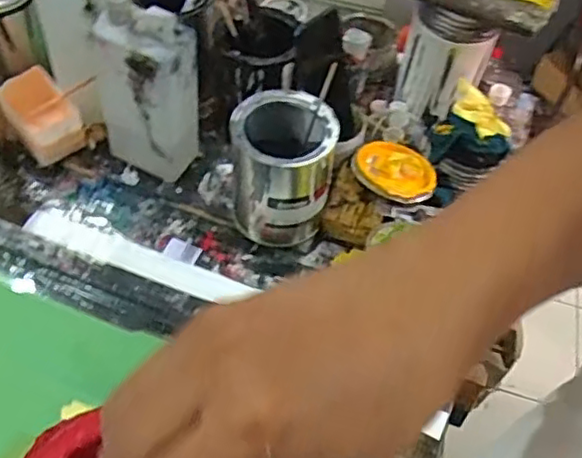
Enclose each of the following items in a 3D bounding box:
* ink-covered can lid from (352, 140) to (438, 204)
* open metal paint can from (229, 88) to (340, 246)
[{"bbox_3d":[0.126,-0.075,0.791,0.098,0.016,0.103,2,53,-3],"label":"ink-covered can lid"},{"bbox_3d":[-0.010,-0.063,0.724,0.107,0.155,0.117,2,53,-3],"label":"open metal paint can"}]

